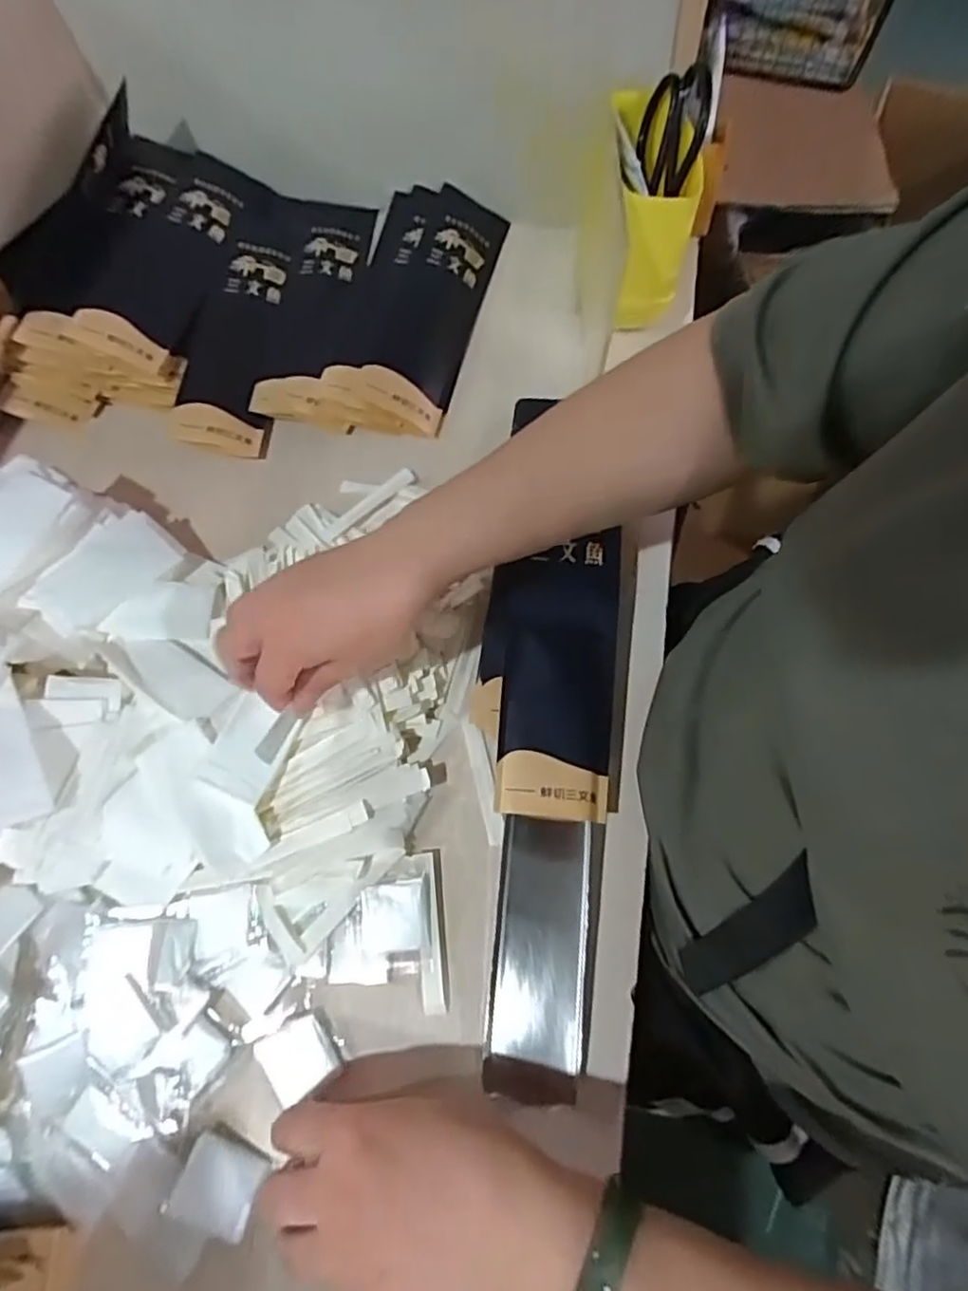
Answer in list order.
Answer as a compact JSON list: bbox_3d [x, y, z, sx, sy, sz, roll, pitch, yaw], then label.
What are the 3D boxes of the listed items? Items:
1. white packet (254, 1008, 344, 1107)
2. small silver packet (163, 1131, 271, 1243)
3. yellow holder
[{"bbox_3d":[-0.107,0.238,0.386,0.042,0.004,0.037,-27,68,-11],"label":"white packet"},{"bbox_3d":[-0.145,0.295,0.363,0.045,0.005,0.038,20,70,12],"label":"small silver packet"},{"bbox_3d":[0.141,-0.372,0.561,0.057,0.108,0.162,2,67,5],"label":"yellow holder"}]

